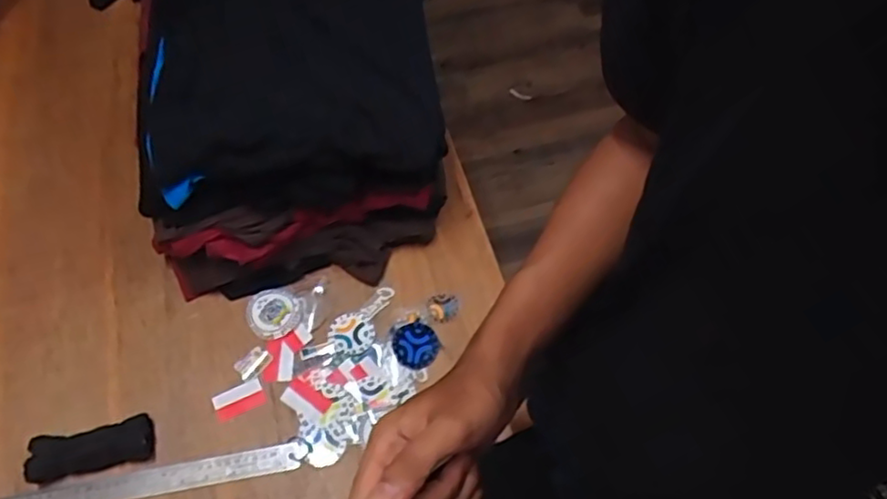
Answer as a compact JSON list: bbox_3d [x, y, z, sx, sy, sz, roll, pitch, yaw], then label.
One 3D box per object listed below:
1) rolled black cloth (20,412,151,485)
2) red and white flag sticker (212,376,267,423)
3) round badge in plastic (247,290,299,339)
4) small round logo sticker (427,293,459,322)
[{"bbox_3d":[-0.382,0.216,0.708,0.125,0.032,0.047,-13,63,-7],"label":"rolled black cloth"},{"bbox_3d":[-0.237,0.173,0.748,0.057,0.004,0.033,-23,68,-11],"label":"red and white flag sticker"},{"bbox_3d":[-0.209,0.077,0.790,0.060,0.010,0.062,0,66,-1],"label":"round badge in plastic"},{"bbox_3d":[0.000,0.071,0.799,0.036,0.006,0.041,23,58,13],"label":"small round logo sticker"}]

